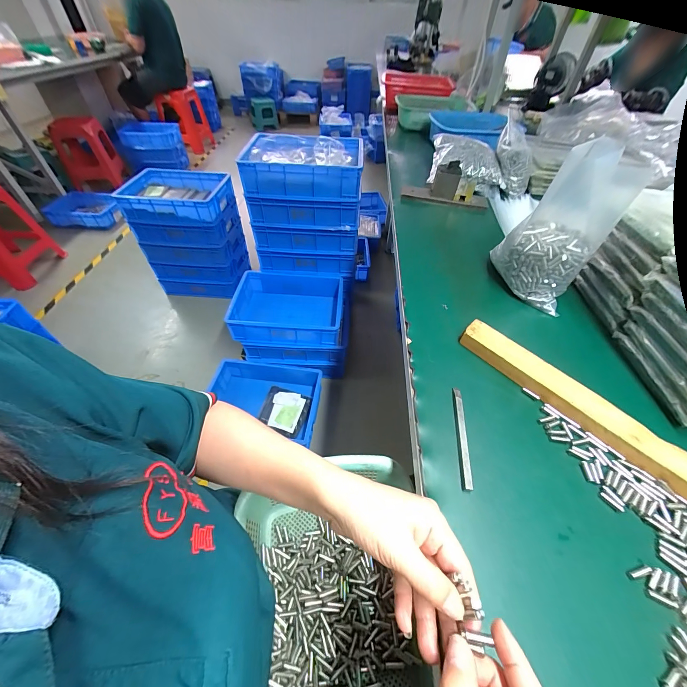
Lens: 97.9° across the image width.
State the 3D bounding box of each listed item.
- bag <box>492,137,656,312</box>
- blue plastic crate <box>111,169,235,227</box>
[{"bbox_3d":[0.328,-0.176,0.468,0.130,0.210,0.121,29,54,21],"label":"bag"},{"bbox_3d":[-0.731,-0.652,1.332,0.422,0.119,0.295,3,49,0],"label":"blue plastic crate"}]

